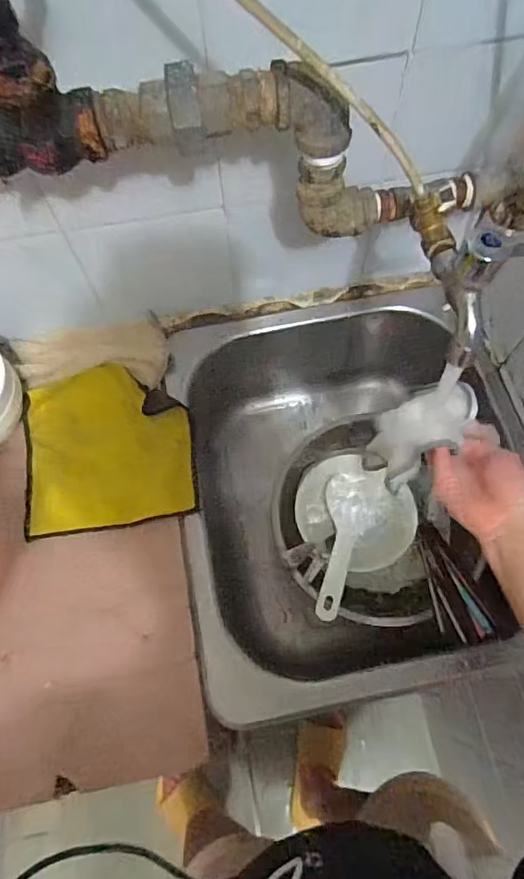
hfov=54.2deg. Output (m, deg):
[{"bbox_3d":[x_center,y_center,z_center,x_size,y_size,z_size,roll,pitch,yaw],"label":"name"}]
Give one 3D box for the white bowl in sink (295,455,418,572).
[{"bbox_3d":[0.102,0.080,0.565,0.130,0.034,0.109,34,72,14],"label":"white bowl in sink"}]

